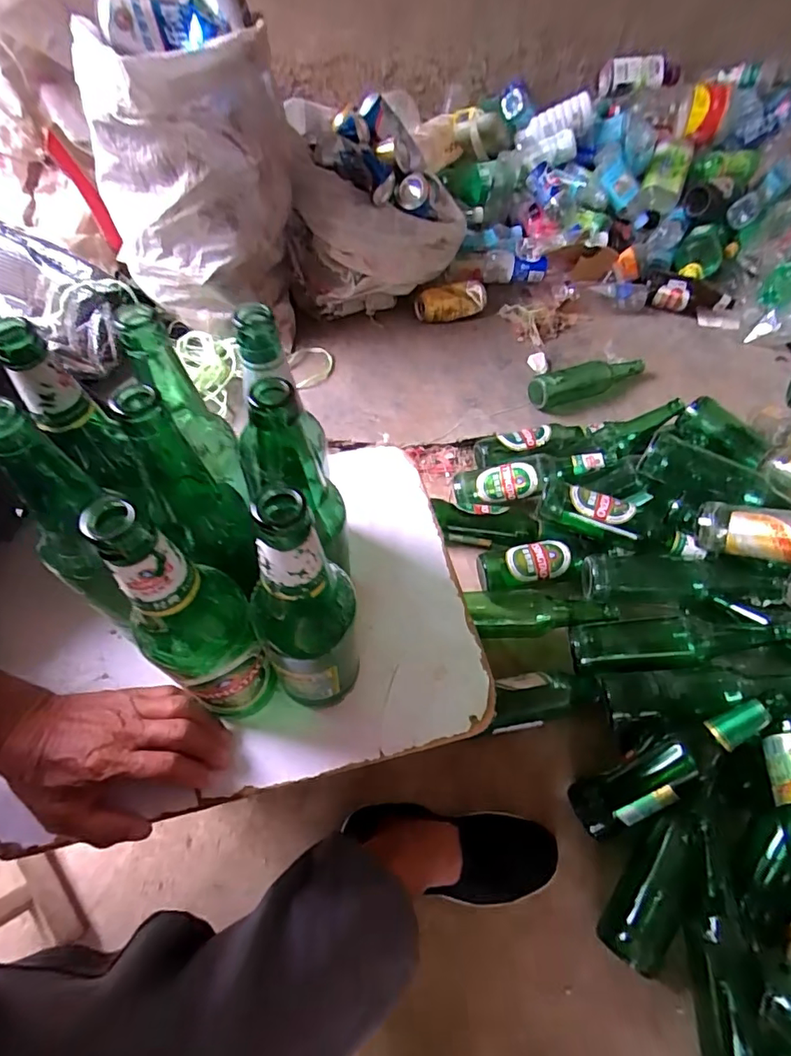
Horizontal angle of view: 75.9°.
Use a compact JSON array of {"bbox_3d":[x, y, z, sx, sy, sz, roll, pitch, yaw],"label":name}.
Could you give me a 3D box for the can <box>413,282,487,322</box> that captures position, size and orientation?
[{"bbox_3d":[0.121,-0.509,1.134,0.163,0.064,0.070,-11,60,-9],"label":"can"}]

